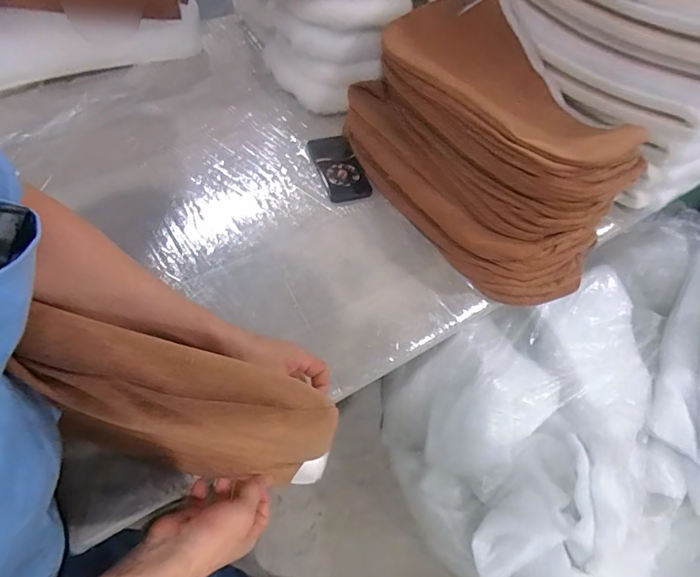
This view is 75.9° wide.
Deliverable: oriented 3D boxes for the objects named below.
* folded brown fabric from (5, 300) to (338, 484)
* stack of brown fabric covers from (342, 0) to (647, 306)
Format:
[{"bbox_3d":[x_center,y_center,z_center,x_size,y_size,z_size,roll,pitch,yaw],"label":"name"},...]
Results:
[{"bbox_3d":[-0.157,0.126,0.443,0.248,0.217,0.062,9,53,2],"label":"folded brown fabric"},{"bbox_3d":[0.225,-0.248,0.752,0.304,0.217,0.493,-29,62,-22],"label":"stack of brown fabric covers"}]

